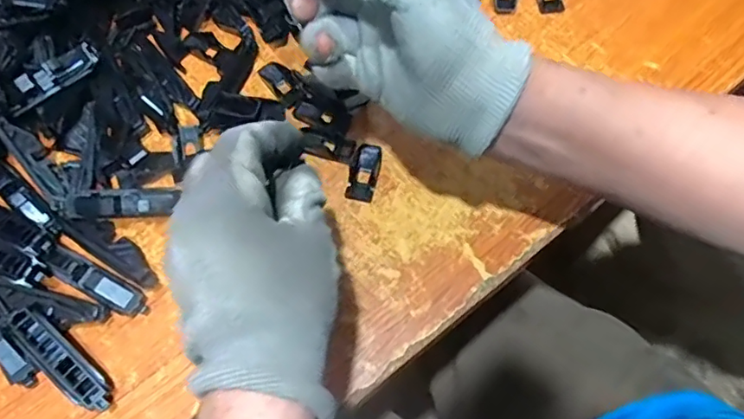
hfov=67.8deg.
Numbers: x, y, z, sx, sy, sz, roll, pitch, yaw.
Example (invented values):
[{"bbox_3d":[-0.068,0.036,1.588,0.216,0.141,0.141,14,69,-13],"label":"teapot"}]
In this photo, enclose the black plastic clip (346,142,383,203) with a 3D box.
[{"bbox_3d":[-0.005,-0.026,0.379,0.018,0.007,0.043,11,67,7],"label":"black plastic clip"}]

